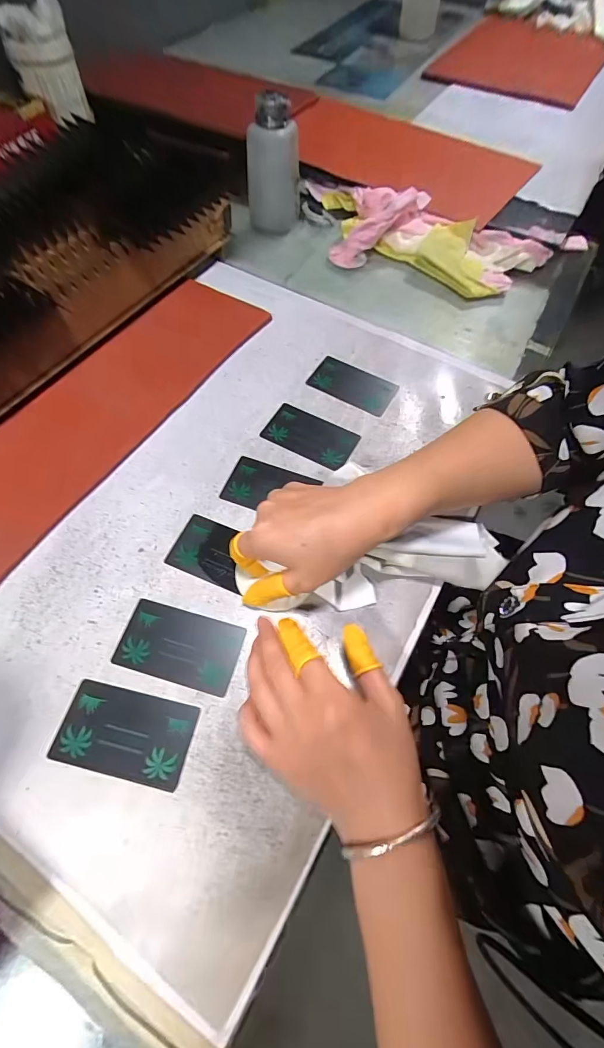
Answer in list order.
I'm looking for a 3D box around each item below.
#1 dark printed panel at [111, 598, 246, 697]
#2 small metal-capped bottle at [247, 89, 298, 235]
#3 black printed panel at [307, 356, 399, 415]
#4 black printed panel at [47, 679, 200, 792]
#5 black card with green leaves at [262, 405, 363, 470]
[{"bbox_3d":[-0.088,0.088,0.291,0.085,0.004,0.049,14,63,6],"label":"dark printed panel"},{"bbox_3d":[-0.035,-0.426,0.485,0.064,0.123,0.053,0,62,-1],"label":"small metal-capped bottle"},{"bbox_3d":[0.053,-0.144,0.411,0.086,0.005,0.051,27,65,12],"label":"black printed panel"},{"bbox_3d":[-0.116,0.136,0.263,0.085,0.004,0.049,12,63,5],"label":"black printed panel"},{"bbox_3d":[0.008,-0.086,0.383,0.086,0.004,0.048,27,65,12],"label":"black card with green leaves"}]

